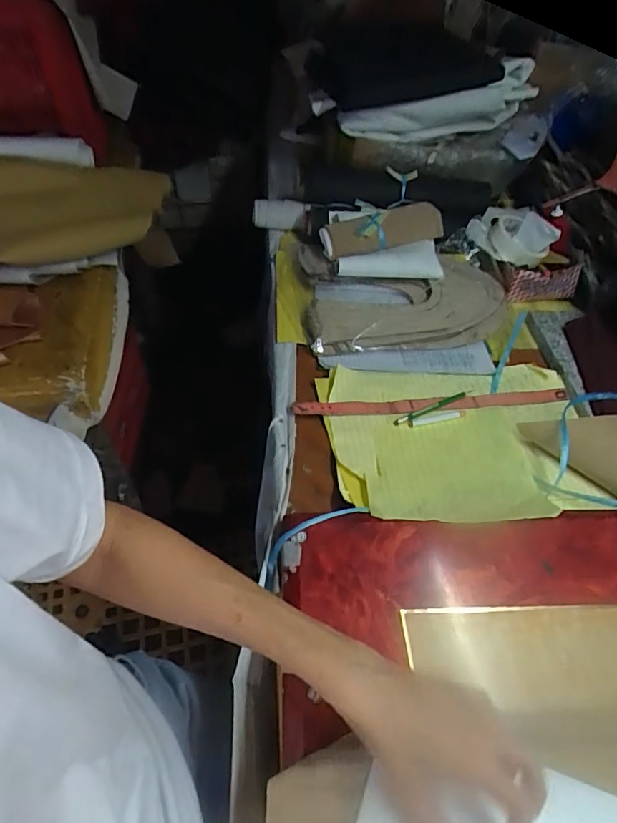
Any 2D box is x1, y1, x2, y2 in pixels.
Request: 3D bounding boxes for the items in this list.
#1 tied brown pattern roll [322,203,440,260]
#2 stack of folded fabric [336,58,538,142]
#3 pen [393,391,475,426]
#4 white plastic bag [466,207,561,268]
[{"bbox_3d":[0.124,-0.296,0.819,0.217,0.061,0.058,-22,56,-18],"label":"tied brown pattern roll"},{"bbox_3d":[0.274,-0.612,0.977,0.459,0.112,0.089,-15,54,-12],"label":"stack of folded fabric"},{"bbox_3d":[0.164,-0.006,0.643,0.128,0.005,0.009,-21,49,-23],"label":"pen"},{"bbox_3d":[0.351,-0.308,0.854,0.134,0.067,0.095,26,56,18],"label":"white plastic bag"}]

